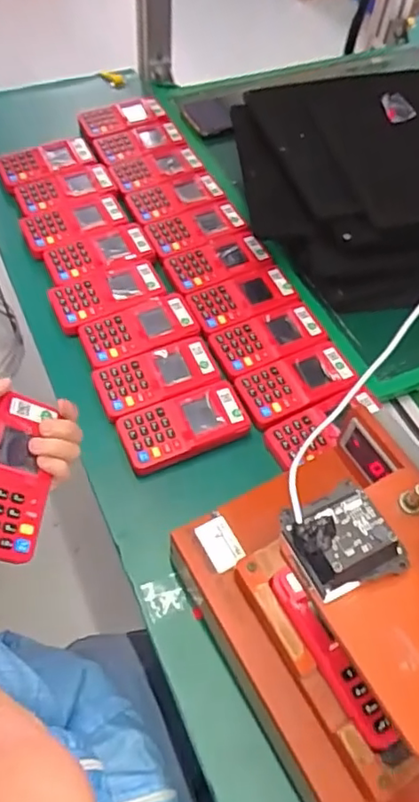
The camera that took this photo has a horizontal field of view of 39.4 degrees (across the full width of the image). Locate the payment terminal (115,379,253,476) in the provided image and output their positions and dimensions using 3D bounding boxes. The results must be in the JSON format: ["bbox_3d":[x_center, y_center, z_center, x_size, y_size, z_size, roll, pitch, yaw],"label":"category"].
[{"bbox_3d":[-0.024,0.024,0.573,0.121,0.019,0.060,-20,60,-15],"label":"payment terminal"}]

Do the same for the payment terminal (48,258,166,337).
[{"bbox_3d":[-0.114,-0.121,0.656,0.123,0.018,0.063,-25,61,-17],"label":"payment terminal"}]

